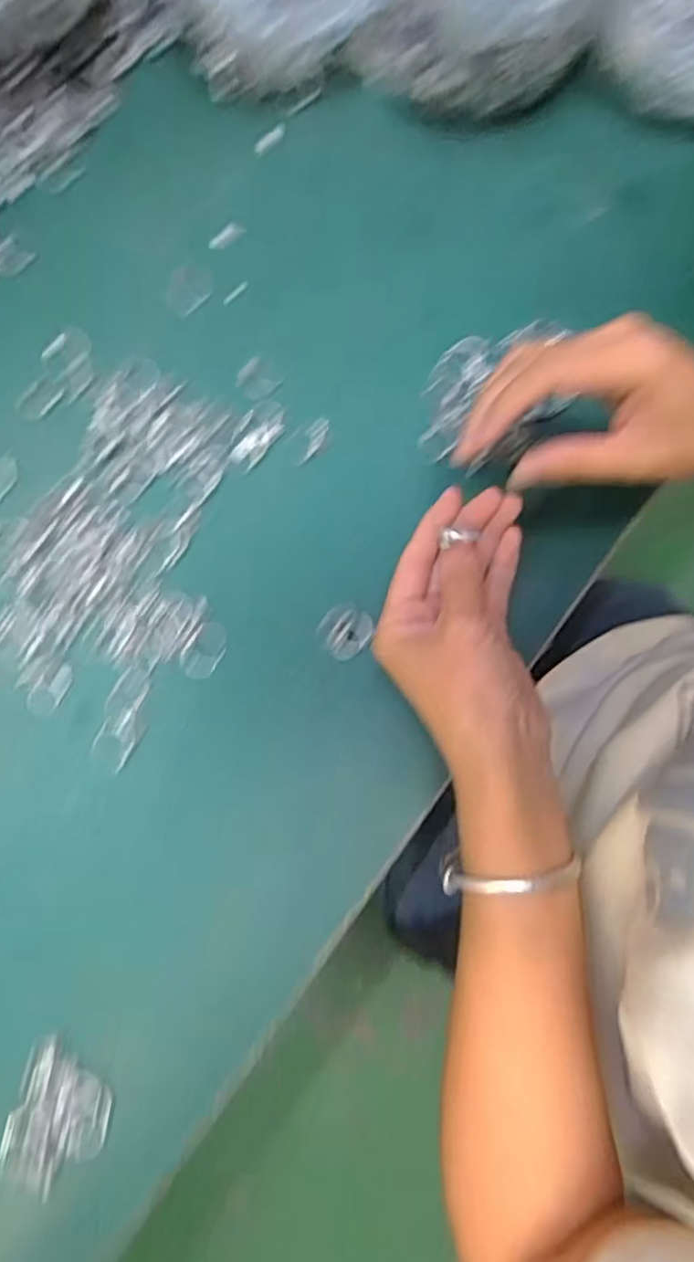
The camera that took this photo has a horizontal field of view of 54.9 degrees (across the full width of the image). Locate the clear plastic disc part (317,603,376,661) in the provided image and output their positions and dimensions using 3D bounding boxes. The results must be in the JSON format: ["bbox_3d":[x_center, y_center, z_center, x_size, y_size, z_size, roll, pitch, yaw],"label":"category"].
[{"bbox_3d":[-0.001,0.000,0.367,0.029,0.011,0.028,0,78,2],"label":"clear plastic disc part"}]

